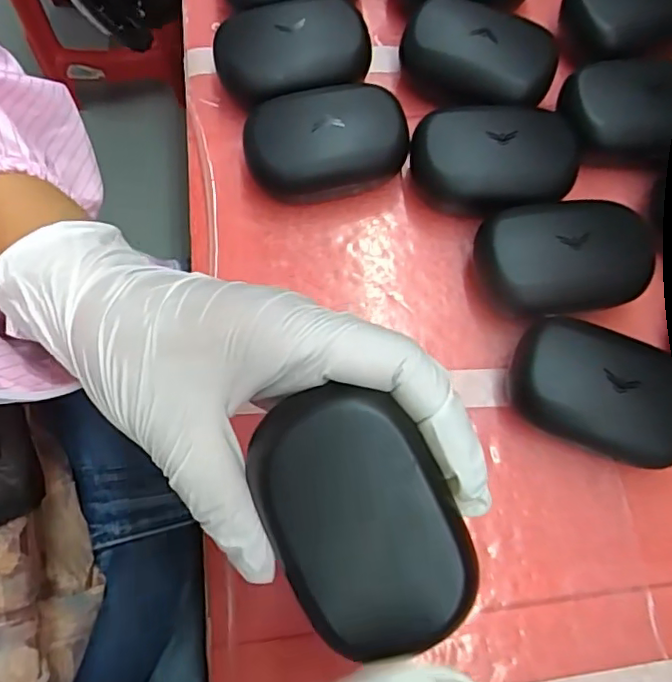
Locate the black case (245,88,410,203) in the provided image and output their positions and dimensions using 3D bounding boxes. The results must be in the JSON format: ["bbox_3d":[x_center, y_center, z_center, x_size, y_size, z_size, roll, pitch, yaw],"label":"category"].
[{"bbox_3d":[-0.005,-0.105,0.304,0.085,0.036,0.057,-10,74,-5],"label":"black case"}]

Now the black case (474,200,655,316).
[{"bbox_3d":[0.115,-0.042,0.287,0.083,0.039,0.058,-6,74,-4],"label":"black case"}]

